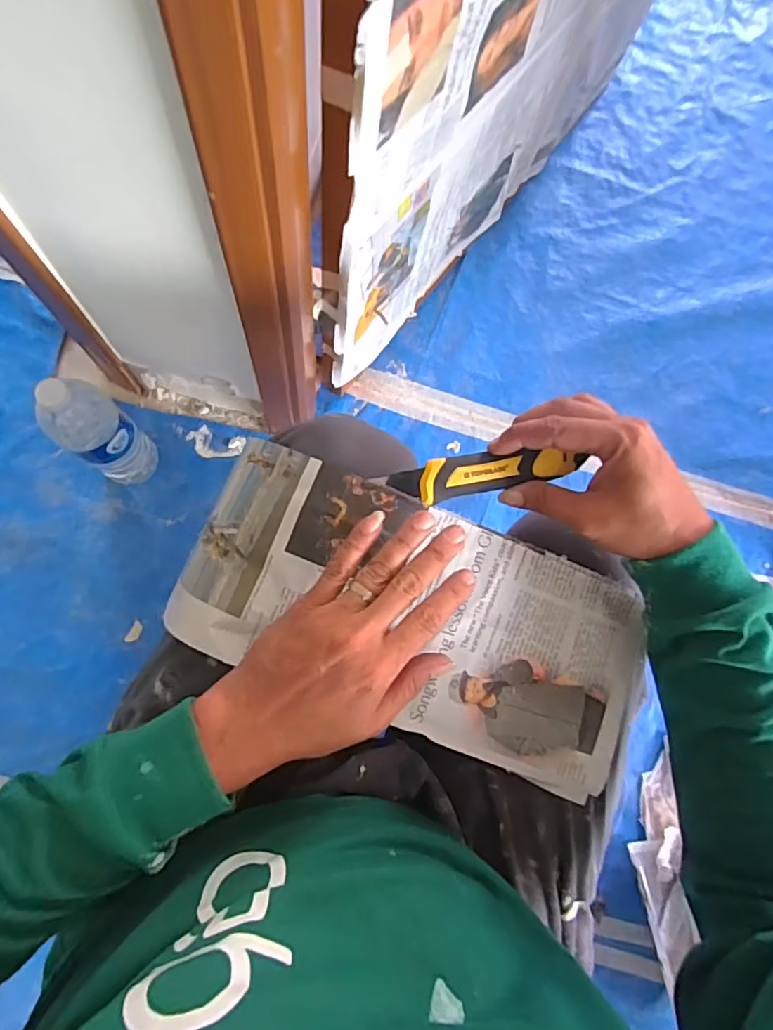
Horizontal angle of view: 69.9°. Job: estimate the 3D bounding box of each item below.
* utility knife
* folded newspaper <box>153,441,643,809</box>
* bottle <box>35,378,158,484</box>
[{"bbox_3d":[0.069,-0.029,0.392,0.146,0.015,0.027,-8,67,-6],"label":"utility knife"},{"bbox_3d":[0.023,0.075,0.403,0.328,0.020,0.157,23,88,-4],"label":"folded newspaper"},{"bbox_3d":[-0.356,-0.101,0.686,0.077,0.235,0.075,-35,71,-12],"label":"bottle"}]

